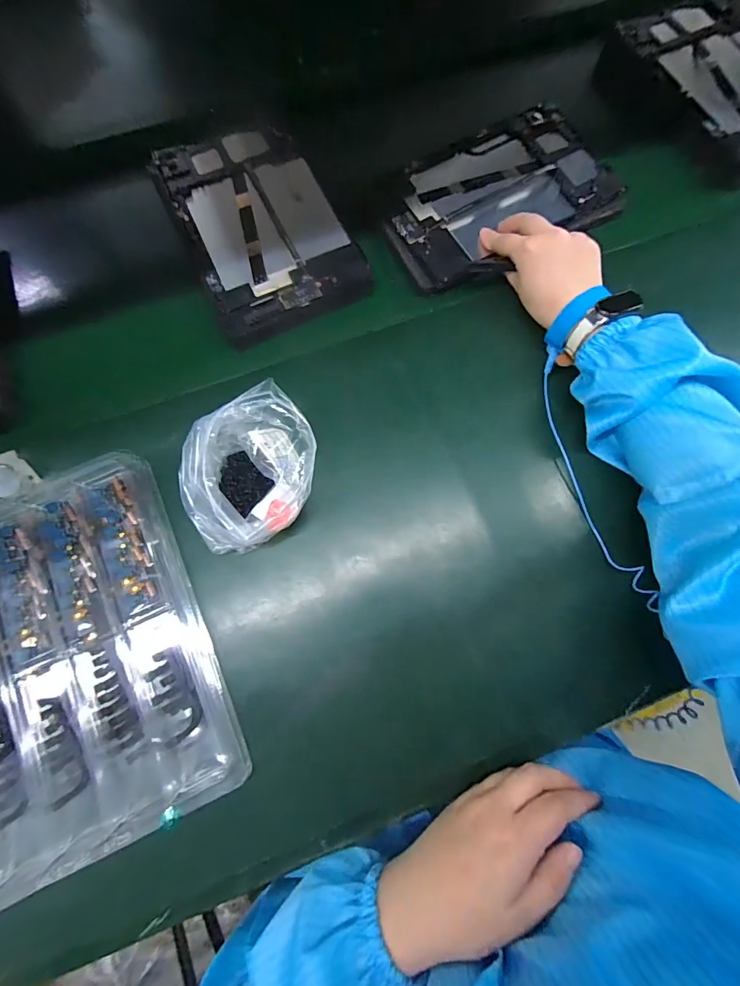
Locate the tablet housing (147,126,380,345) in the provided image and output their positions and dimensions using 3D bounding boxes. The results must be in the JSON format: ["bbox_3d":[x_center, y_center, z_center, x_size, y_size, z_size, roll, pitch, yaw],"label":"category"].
[{"bbox_3d":[-0.113,-0.275,0.408,0.149,0.015,0.245,-26,76,-6],"label":"tablet housing"}]

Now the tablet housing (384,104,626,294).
[{"bbox_3d":[0.132,-0.309,0.417,0.241,0.019,0.153,-27,77,-8],"label":"tablet housing"}]

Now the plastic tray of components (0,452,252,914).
[{"bbox_3d":[-0.246,0.130,0.308,0.225,0.020,0.277,-24,77,-7],"label":"plastic tray of components"}]

